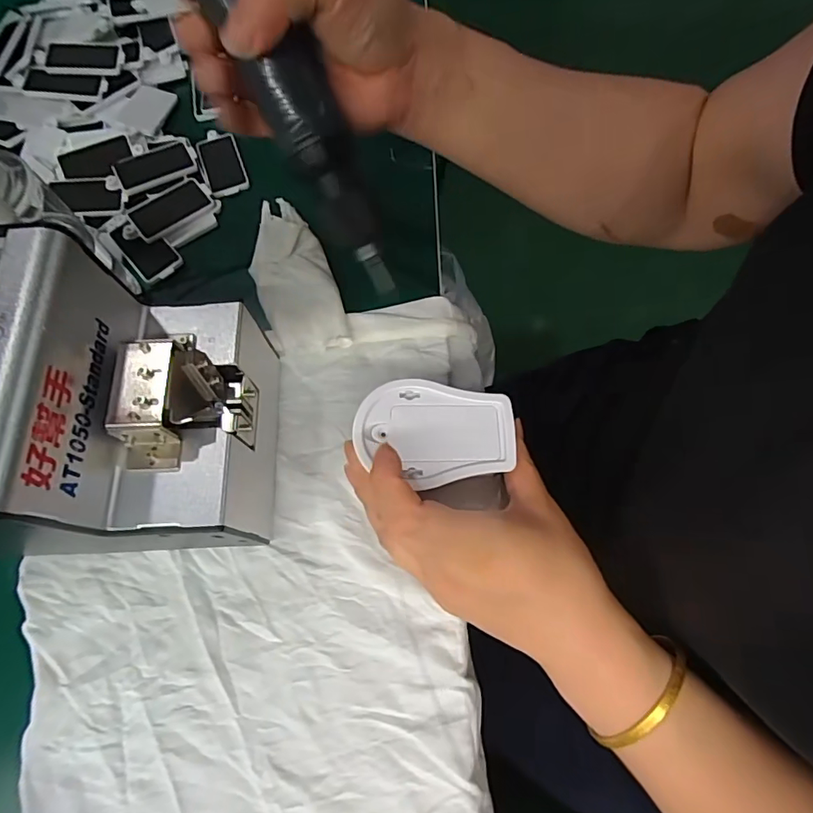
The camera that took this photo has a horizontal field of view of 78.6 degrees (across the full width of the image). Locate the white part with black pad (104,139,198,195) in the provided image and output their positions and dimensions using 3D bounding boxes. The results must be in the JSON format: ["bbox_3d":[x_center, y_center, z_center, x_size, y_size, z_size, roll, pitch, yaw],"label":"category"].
[{"bbox_3d":[-0.207,-0.194,0.398,0.070,0.006,0.038,-23,70,-7],"label":"white part with black pad"}]

